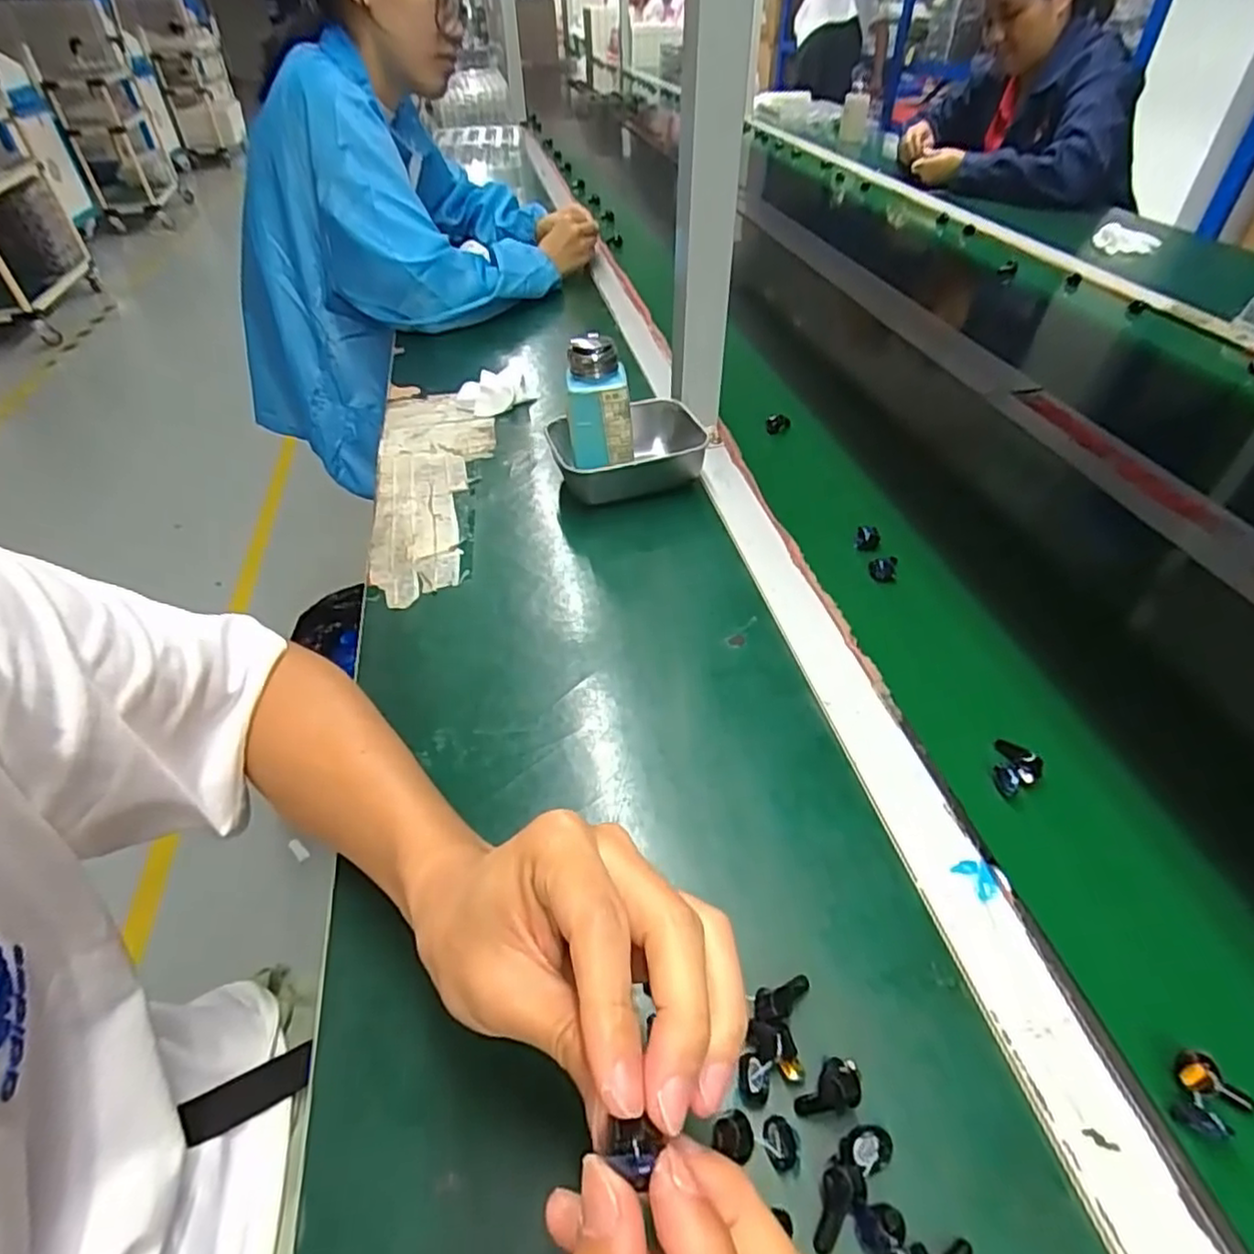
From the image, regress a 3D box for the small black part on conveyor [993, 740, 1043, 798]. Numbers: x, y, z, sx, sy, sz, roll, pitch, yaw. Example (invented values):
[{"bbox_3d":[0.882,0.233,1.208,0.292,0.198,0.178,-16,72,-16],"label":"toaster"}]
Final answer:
[{"bbox_3d":[0.223,0.081,0.391,0.026,0.011,0.034,29,51,28],"label":"small black part on conveyor"}]

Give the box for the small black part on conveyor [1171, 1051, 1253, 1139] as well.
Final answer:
[{"bbox_3d":[0.237,0.189,0.276,0.030,0.018,0.026,-15,45,-14],"label":"small black part on conveyor"}]

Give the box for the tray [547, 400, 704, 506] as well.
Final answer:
[{"bbox_3d":[0.002,-0.156,0.625,0.141,0.053,0.109,-14,45,-13],"label":"tray"}]

